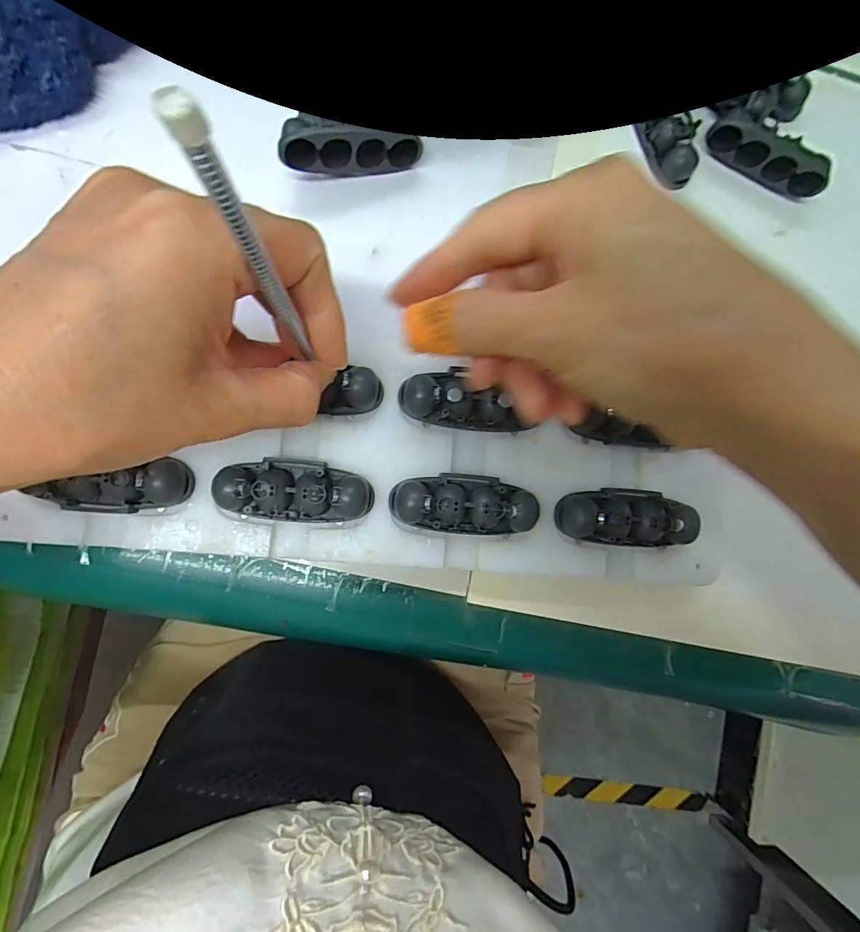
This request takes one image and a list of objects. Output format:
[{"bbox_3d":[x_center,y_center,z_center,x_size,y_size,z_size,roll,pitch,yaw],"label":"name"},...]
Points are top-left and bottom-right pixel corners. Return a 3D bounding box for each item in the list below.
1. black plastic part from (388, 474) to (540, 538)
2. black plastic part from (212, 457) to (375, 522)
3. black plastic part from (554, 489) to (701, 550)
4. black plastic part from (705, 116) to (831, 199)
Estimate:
[{"bbox_3d":[0.015,0.017,0.205,0.063,0.017,0.026,4,87,-6],"label":"black plastic part"},{"bbox_3d":[-0.055,0.010,0.196,0.061,0.014,0.025,6,87,-6],"label":"black plastic part"},{"bbox_3d":[0.088,0.023,0.210,0.061,0.012,0.024,5,87,-6],"label":"black plastic part"},{"bbox_3d":[0.170,-0.156,0.242,0.061,0.020,0.014,19,85,-5],"label":"black plastic part"}]

